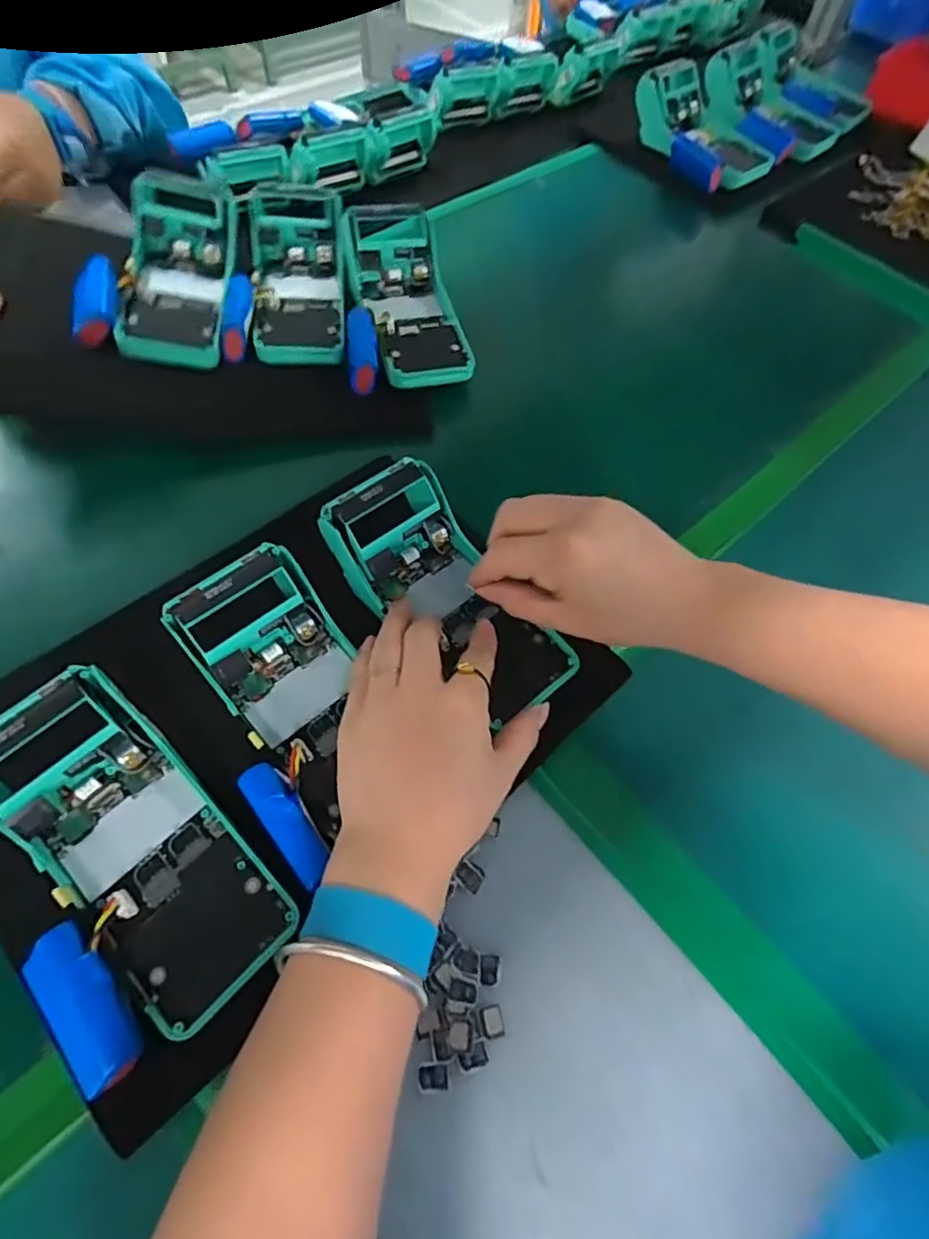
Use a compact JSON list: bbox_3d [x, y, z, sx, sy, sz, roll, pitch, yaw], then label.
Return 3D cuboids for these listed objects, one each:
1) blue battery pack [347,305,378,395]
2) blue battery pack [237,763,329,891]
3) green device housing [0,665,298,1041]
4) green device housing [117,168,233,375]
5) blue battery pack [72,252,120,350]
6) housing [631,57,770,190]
[{"bbox_3d":[-0.083,-0.224,0.492,0.023,0.018,0.083,-3,58,-6],"label":"blue battery pack"},{"bbox_3d":[-0.088,0.101,0.301,0.020,0.017,0.065,-34,66,-23],"label":"blue battery pack"},{"bbox_3d":[-0.160,0.108,0.282,0.160,0.056,0.083,41,64,20],"label":"green device housing"},{"bbox_3d":[-0.231,-0.286,0.485,0.074,0.044,0.177,-3,64,-5],"label":"green device housing"},{"bbox_3d":[-0.275,-0.235,0.449,0.026,0.022,0.083,-7,59,-9],"label":"blue battery pack"},{"bbox_3d":[0.278,-0.573,0.690,0.109,0.044,0.166,-33,70,-18],"label":"housing"}]

